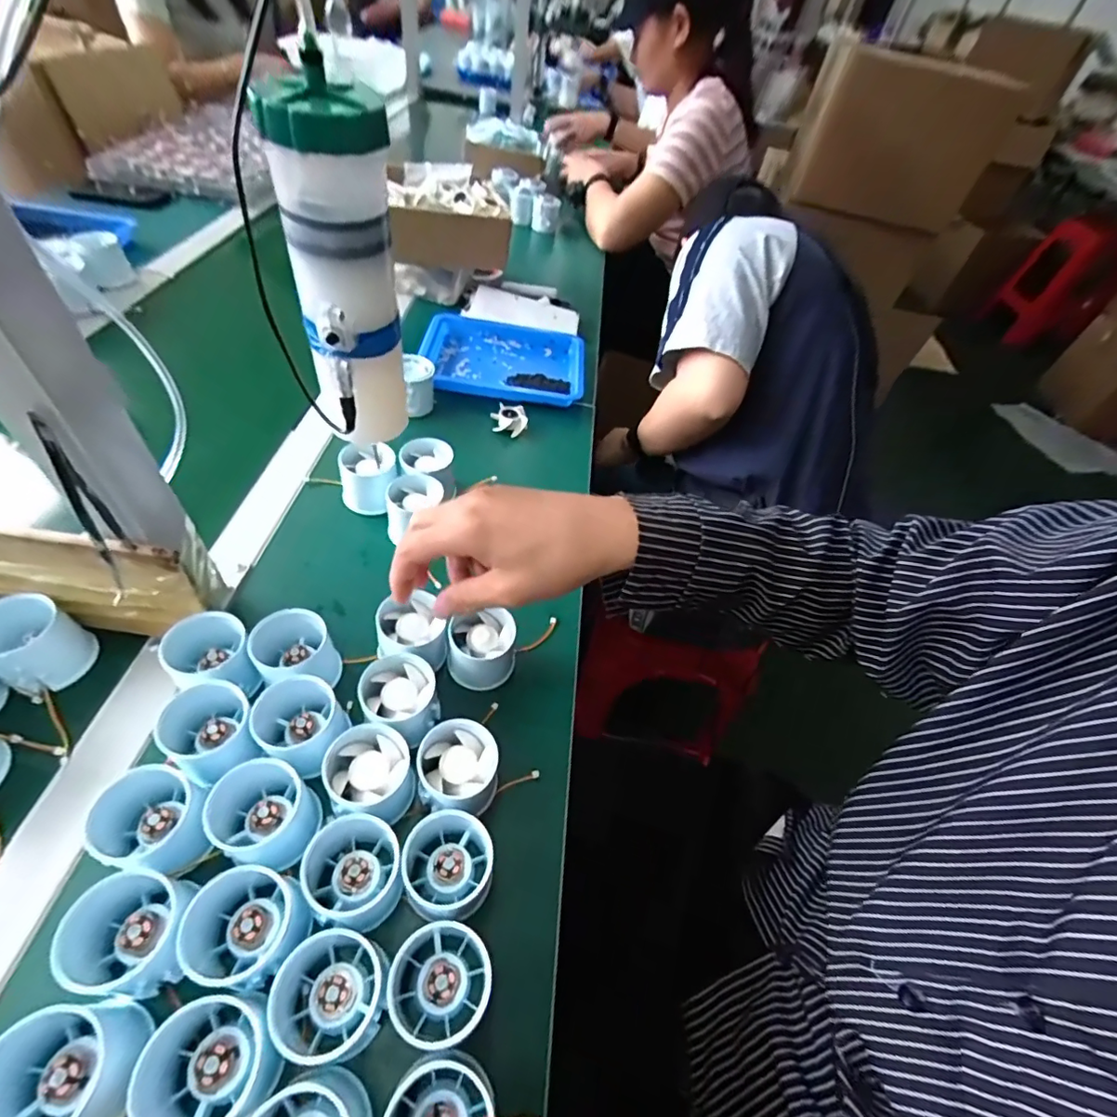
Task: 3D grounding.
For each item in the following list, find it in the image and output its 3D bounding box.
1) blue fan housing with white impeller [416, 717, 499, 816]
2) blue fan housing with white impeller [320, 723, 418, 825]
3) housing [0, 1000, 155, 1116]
[{"bbox_3d":[-0.068,0.146,0.366,0.062,0.050,0.051,-1,51,-10],"label":"blue fan housing with white impeller"},{"bbox_3d":[-0.123,0.144,0.349,0.051,0.048,0.049,5,50,-6],"label":"blue fan housing with white impeller"},{"bbox_3d":[-0.232,0.239,0.244,0.056,0.044,0.053,3,47,-3],"label":"housing"}]

